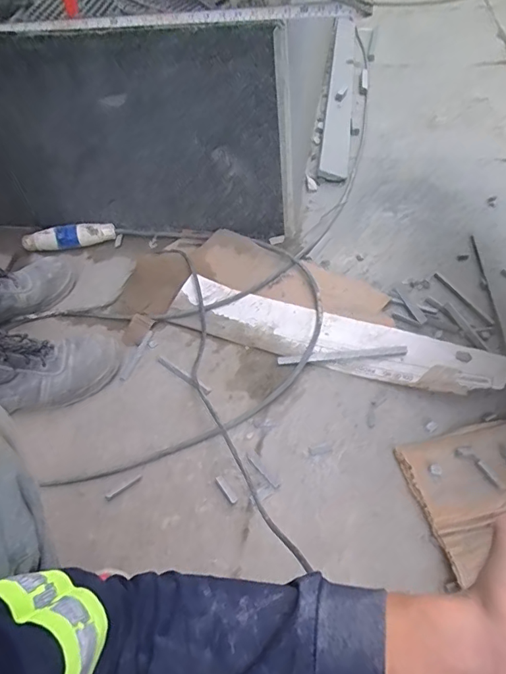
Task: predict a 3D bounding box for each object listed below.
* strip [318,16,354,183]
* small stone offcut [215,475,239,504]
[{"bbox_3d":[0.282,-0.808,1.484,0.073,0.029,1.111,4,50,9],"label":"strip"},{"bbox_3d":[-0.037,0.213,0.655,0.011,0.004,0.047,-30,53,-19],"label":"small stone offcut"}]

